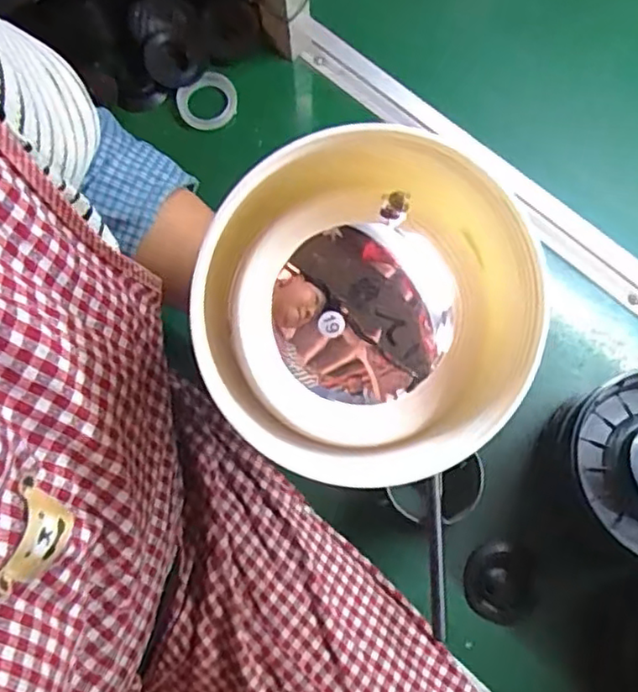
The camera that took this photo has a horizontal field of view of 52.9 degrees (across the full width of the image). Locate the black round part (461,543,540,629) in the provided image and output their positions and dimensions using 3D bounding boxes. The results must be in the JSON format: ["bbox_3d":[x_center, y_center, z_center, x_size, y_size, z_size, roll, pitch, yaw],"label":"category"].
[{"bbox_3d":[0.148,0.193,0.523,0.061,0.020,0.059,0,74,2],"label":"black round part"}]

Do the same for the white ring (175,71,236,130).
[{"bbox_3d":[-0.108,-0.235,0.625,0.057,0.004,0.050,-30,103,8],"label":"white ring"}]

